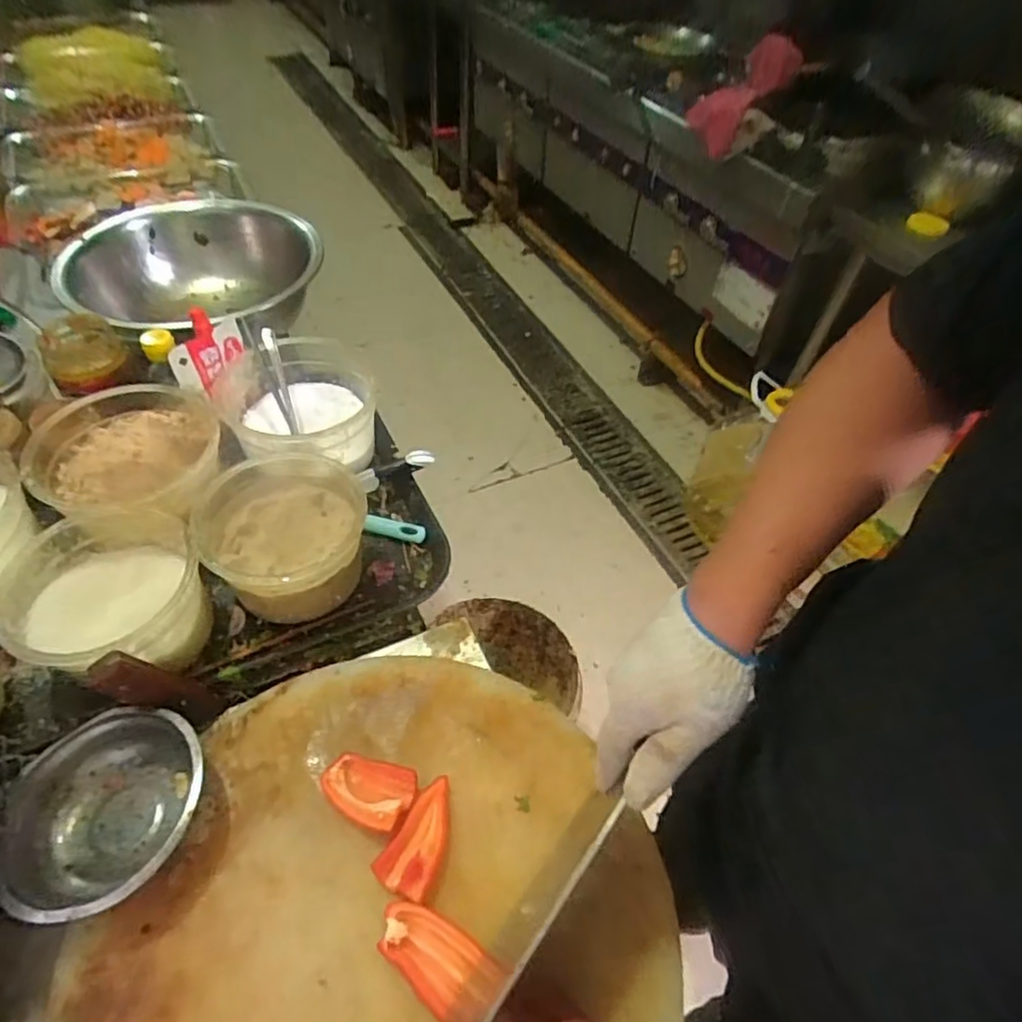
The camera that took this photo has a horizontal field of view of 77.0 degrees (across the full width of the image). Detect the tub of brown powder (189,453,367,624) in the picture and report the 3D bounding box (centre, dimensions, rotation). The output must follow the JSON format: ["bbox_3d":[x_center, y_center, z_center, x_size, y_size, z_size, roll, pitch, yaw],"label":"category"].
[{"bbox_3d":[-0.222,0.029,0.638,0.143,0.093,0.152,2,50,-3],"label":"tub of brown powder"}]

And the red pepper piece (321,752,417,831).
[{"bbox_3d":[-0.114,0.220,0.507,0.073,0.021,0.047,14,50,7],"label":"red pepper piece"}]

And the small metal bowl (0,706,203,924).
[{"bbox_3d":[-0.297,0.220,0.475,0.136,0.044,0.136,2,50,-3],"label":"small metal bowl"}]

